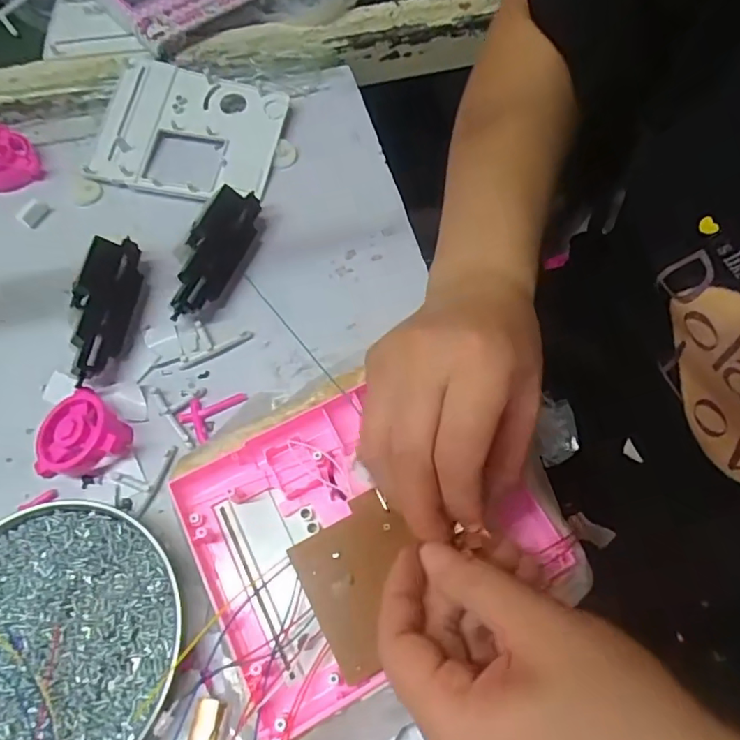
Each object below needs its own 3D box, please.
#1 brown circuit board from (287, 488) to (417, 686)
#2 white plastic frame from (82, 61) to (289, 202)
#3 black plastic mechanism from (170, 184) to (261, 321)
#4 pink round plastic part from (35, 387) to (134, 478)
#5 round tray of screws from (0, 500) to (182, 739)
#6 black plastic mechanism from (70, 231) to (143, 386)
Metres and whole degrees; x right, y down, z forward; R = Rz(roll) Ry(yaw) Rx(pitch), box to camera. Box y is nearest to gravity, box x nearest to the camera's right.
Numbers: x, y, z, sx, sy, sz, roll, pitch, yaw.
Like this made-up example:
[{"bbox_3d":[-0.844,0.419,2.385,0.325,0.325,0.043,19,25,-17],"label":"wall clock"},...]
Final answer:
[{"bbox_3d":[-0.002,0.102,0.271,0.056,0.004,0.071,-26,68,-13],"label":"brown circuit board"},{"bbox_3d":[-0.143,-0.187,0.439,0.141,0.023,0.114,12,65,5],"label":"white plastic frame"},{"bbox_3d":[-0.108,-0.081,0.380,0.039,0.037,0.103,17,66,8],"label":"black plastic mechanism"},{"bbox_3d":[-0.173,0.042,0.329,0.051,0.020,0.051,0,64,0],"label":"pink round plastic part"},{"bbox_3d":[-0.165,0.138,0.280,0.129,0.019,0.135,0,64,0],"label":"round tray of screws"},{"bbox_3d":[-0.174,-0.039,0.360,0.034,0.028,0.096,4,74,1],"label":"black plastic mechanism"}]

